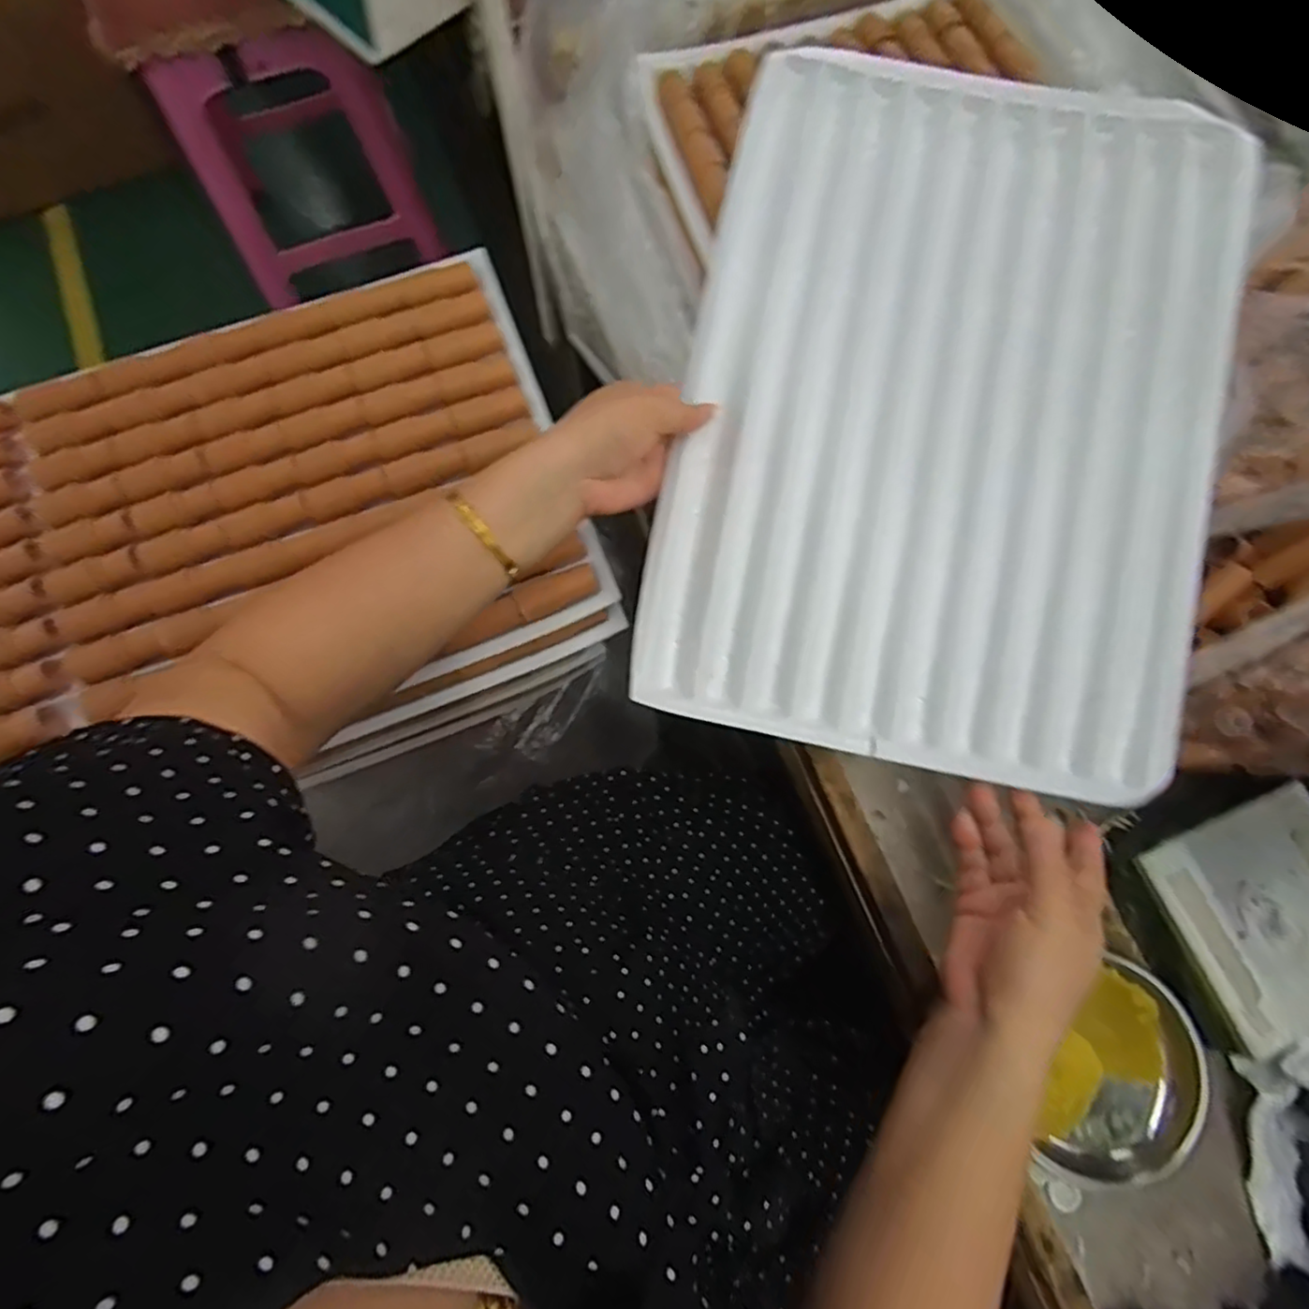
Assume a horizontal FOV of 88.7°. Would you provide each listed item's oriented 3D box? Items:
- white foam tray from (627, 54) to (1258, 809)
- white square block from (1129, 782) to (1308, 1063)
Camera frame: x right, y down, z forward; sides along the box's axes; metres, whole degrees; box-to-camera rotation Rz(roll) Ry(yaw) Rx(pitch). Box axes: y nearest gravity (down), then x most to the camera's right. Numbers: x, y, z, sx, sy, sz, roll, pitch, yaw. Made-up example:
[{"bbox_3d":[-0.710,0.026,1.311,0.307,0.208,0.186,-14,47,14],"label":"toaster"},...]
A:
[{"bbox_3d":[0.181,-0.154,0.417,0.312,0.012,0.440,13,84,2],"label":"white foam tray"},{"bbox_3d":[0.370,0.161,0.410,0.132,0.041,0.122,-24,77,-6],"label":"white square block"}]

